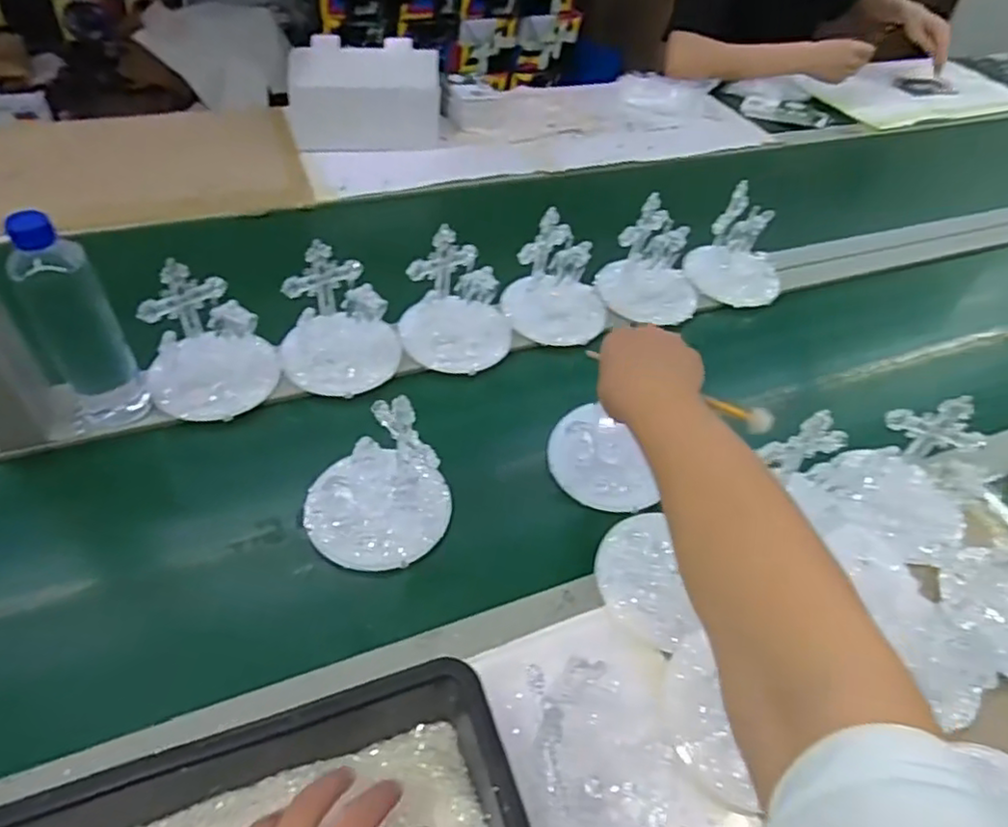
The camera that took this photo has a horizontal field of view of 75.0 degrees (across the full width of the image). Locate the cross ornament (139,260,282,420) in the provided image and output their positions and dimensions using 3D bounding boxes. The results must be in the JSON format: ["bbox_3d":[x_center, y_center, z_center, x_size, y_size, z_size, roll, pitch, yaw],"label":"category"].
[{"bbox_3d":[-0.303,-0.070,0.670,0.130,0.115,0.100,-15,51,-20],"label":"cross ornament"}]

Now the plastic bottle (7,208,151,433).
[{"bbox_3d":[-0.396,-0.079,0.603,0.071,0.225,0.053,-29,57,-29],"label":"plastic bottle"}]

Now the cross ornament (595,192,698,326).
[{"bbox_3d":[0.194,-0.190,0.851,0.132,0.123,0.111,21,48,12],"label":"cross ornament"}]

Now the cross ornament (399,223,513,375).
[{"bbox_3d":[-0.052,-0.125,0.749,0.130,0.113,0.107,0,47,-7],"label":"cross ornament"}]

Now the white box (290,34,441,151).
[{"bbox_3d":[-0.216,-0.496,1.039,0.225,0.143,0.084,-1,47,-7],"label":"white box"}]

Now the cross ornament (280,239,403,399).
[{"bbox_3d":[-0.177,-0.096,0.705,0.129,0.113,0.107,-7,49,-14],"label":"cross ornament"}]

